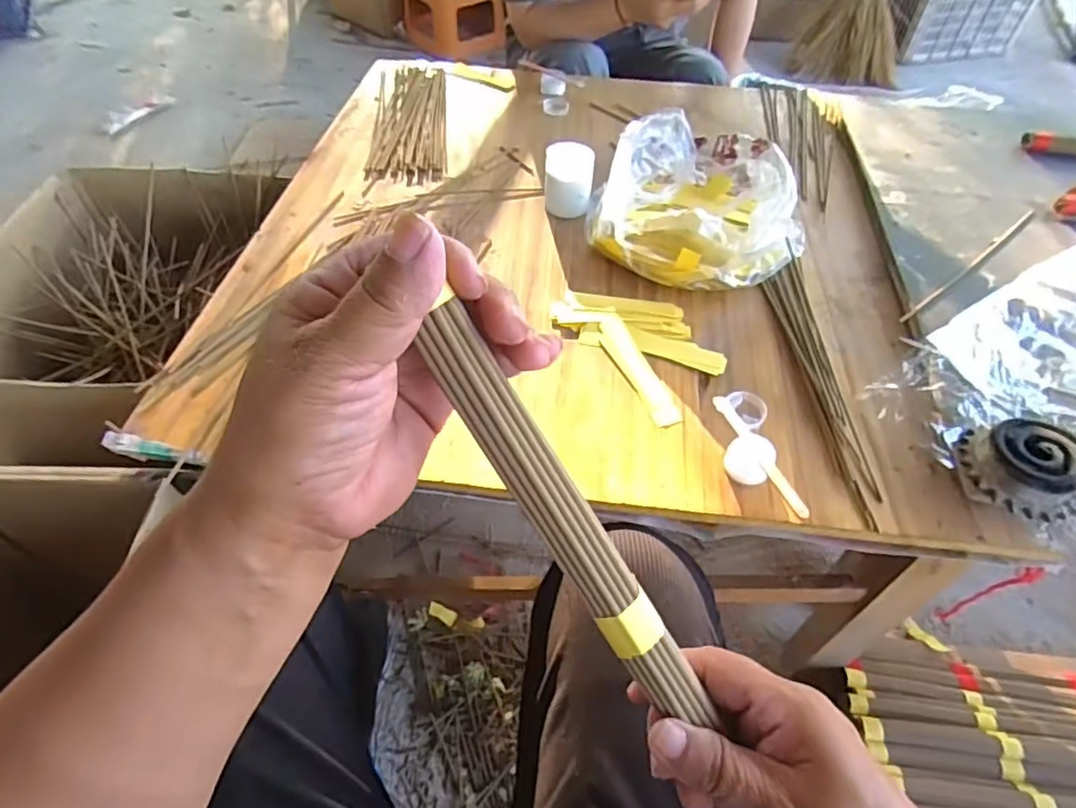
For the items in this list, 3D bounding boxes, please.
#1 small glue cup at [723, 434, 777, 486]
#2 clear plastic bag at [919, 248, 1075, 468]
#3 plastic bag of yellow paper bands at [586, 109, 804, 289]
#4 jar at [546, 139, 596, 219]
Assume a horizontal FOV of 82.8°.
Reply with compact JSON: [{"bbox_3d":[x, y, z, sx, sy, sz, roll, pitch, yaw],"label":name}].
[{"bbox_3d":[0.174,0.045,0.506,0.035,0.032,0.030,23,54,16],"label":"small glue cup"},{"bbox_3d":[0.506,-0.049,0.571,0.378,0.032,0.170,-26,56,-21],"label":"clear plastic bag"},{"bbox_3d":[0.181,-0.226,0.682,0.232,0.082,0.227,19,53,13],"label":"plastic bag of yellow paper bands"},{"bbox_3d":[0.036,-0.263,0.724,0.057,0.070,0.053,6,51,3],"label":"jar"}]

